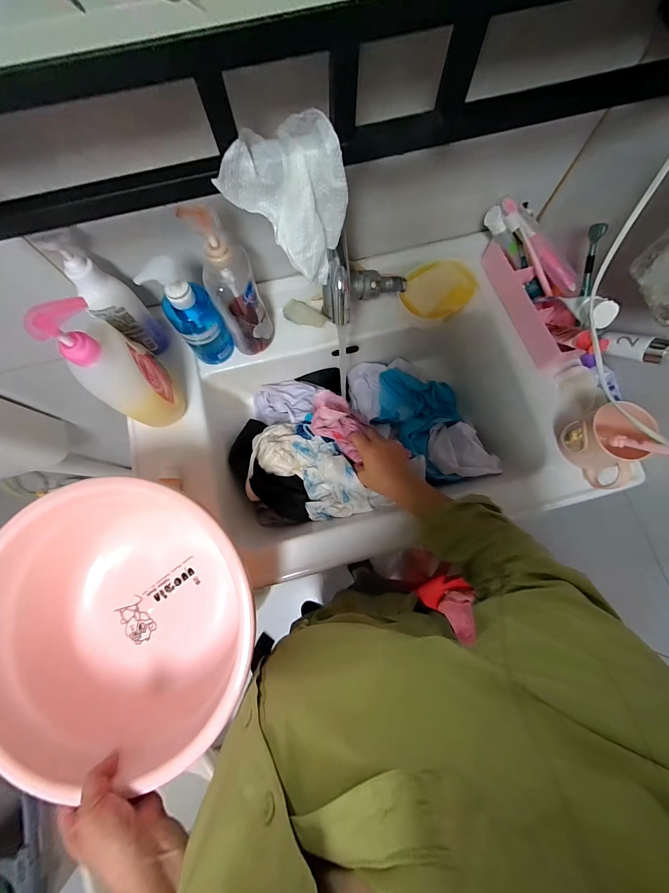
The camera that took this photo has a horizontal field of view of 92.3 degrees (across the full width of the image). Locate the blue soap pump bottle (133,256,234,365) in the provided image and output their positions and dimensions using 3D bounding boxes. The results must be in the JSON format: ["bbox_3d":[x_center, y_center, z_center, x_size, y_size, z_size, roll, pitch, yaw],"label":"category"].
[{"bbox_3d":[-0.210,-0.191,0.497,0.069,0.159,0.054,-32,79,-7],"label":"blue soap pump bottle"}]

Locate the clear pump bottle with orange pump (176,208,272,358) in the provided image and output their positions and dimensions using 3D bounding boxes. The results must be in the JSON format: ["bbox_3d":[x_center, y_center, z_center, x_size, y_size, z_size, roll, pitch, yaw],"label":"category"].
[{"bbox_3d":[-0.143,-0.223,0.470,0.071,0.224,0.066,-16,78,-4],"label":"clear pump bottle with orange pump"}]

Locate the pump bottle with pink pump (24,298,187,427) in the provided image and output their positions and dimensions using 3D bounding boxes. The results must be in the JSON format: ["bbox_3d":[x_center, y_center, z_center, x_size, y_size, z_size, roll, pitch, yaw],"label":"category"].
[{"bbox_3d":[-0.275,-0.094,0.424,0.066,0.232,0.088,37,79,8],"label":"pump bottle with pink pump"}]

